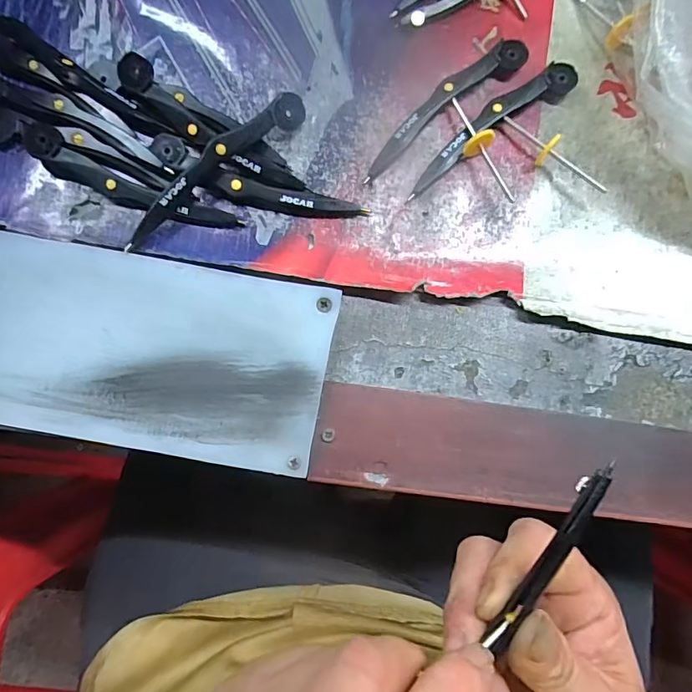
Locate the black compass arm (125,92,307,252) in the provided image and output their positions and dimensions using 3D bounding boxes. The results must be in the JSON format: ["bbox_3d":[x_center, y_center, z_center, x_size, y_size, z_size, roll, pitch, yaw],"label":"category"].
[{"bbox_3d":[-0.068,-0.092,0.248,0.115,0.015,0.013,-40,86,-7],"label":"black compass arm"}]

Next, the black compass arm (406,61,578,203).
[{"bbox_3d":[0.078,-0.120,0.264,0.113,0.010,0.018,-34,85,-6],"label":"black compass arm"}]

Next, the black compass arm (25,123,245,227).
[{"bbox_3d":[-0.112,-0.082,0.247,0.114,0.011,0.020,25,82,1],"label":"black compass arm"}]

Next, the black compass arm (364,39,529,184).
[{"bbox_3d":[0.052,-0.131,0.264,0.112,0.008,0.017,-38,86,-7],"label":"black compass arm"}]

